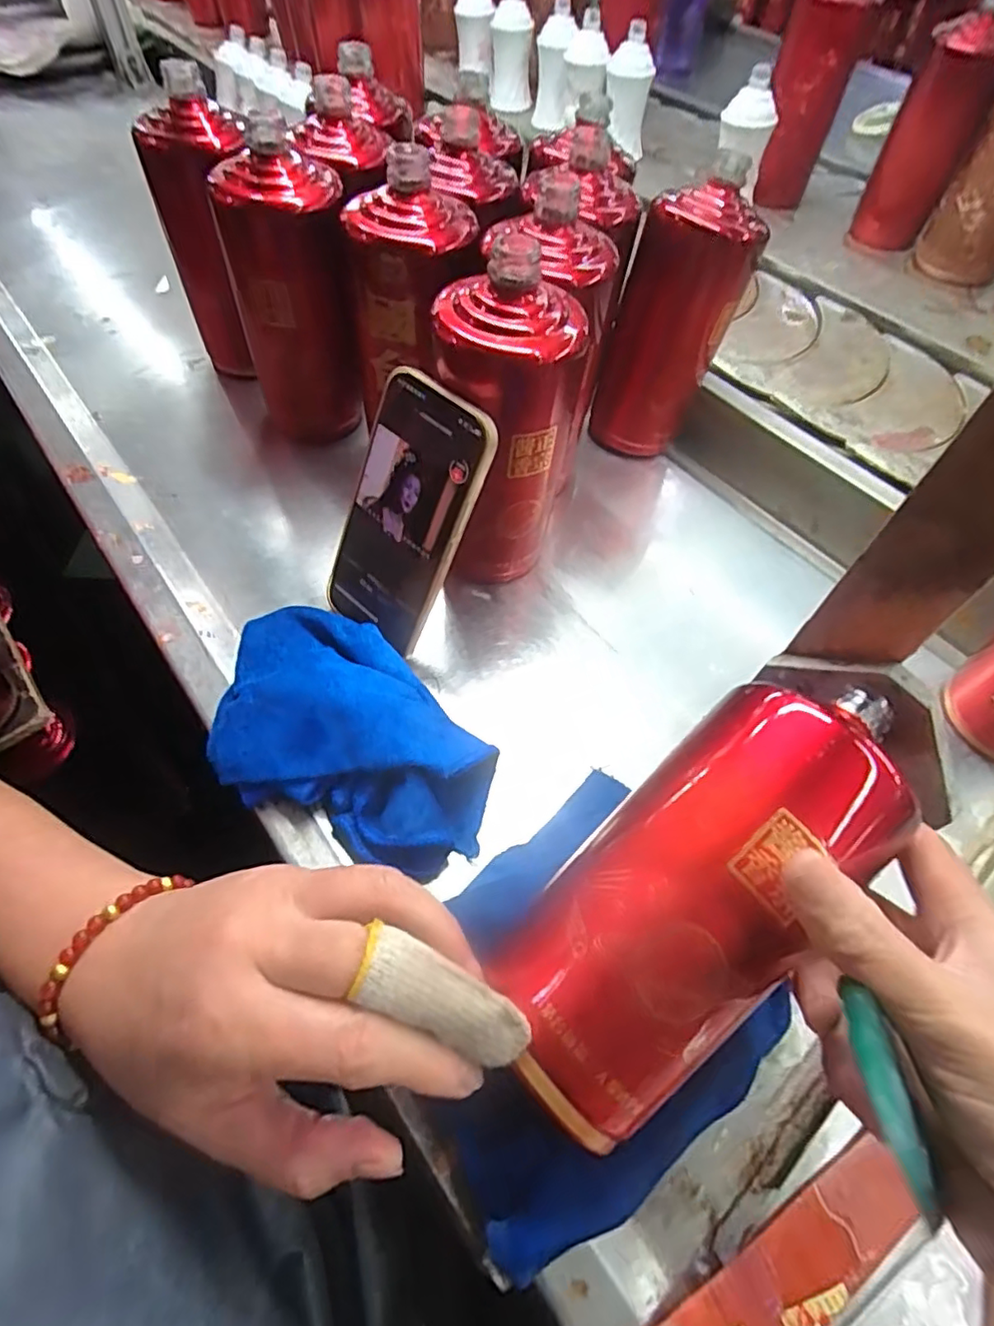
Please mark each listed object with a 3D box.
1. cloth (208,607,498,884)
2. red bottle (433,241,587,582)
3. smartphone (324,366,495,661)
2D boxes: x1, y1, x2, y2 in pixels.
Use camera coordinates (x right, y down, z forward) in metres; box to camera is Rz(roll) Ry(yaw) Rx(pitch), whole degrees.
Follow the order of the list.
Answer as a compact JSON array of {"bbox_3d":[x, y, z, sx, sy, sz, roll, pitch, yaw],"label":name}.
[{"bbox_3d":[-0.081,0.033,0.335,0.167,0.044,0.113,23,60,12],"label":"cloth"},{"bbox_3d":[0.004,-0.122,0.365,0.079,0.193,0.067,7,58,2],"label":"red bottle"},{"bbox_3d":[-0.056,-0.081,0.355,0.076,0.156,0.008,40,37,14],"label":"smartphone"}]

